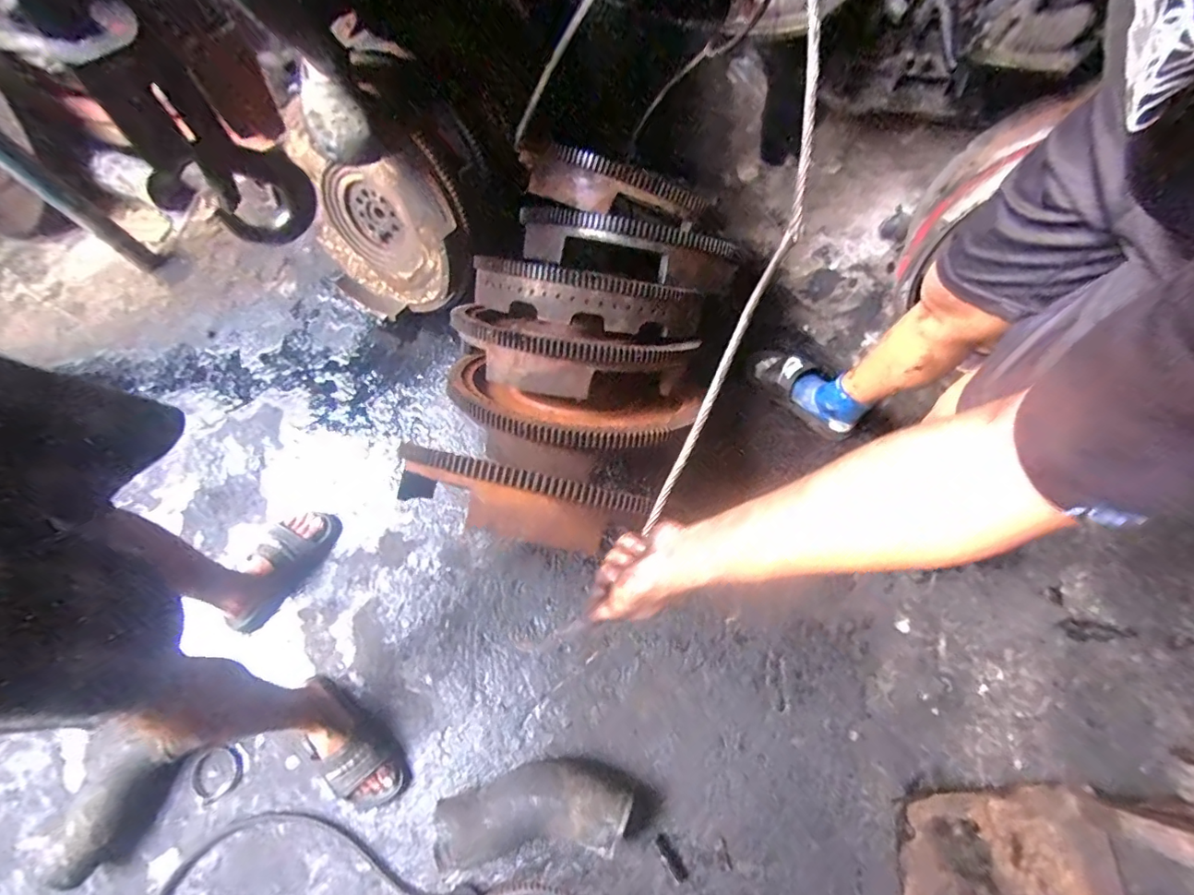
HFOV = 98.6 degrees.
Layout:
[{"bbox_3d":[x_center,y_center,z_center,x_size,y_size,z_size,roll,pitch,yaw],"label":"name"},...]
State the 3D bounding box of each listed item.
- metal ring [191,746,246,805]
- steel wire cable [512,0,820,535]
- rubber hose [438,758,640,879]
[{"bbox_3d":[-0.760,0.650,1.027,0.110,0.008,0.092,-34,89,-6],"label":"metal ring"},{"bbox_3d":[0.094,-0.246,0.494,0.272,0.230,0.538,-17,71,-3],"label":"steel wire cable"},{"bbox_3d":[-0.116,0.677,0.946,0.367,0.102,0.147,-13,71,-2],"label":"rubber hose"}]

